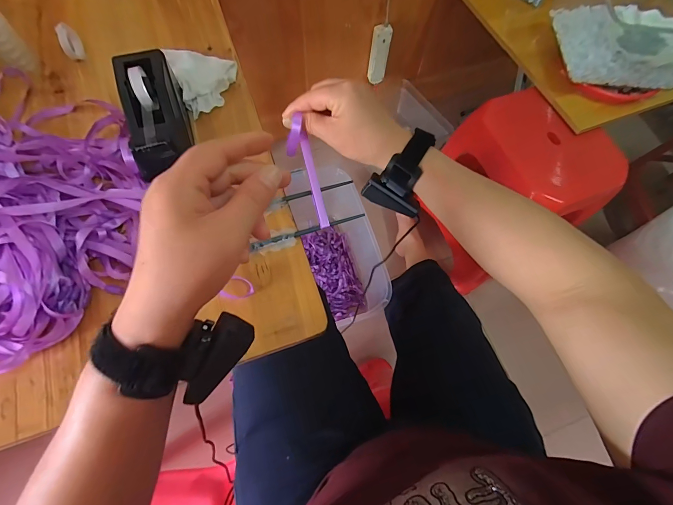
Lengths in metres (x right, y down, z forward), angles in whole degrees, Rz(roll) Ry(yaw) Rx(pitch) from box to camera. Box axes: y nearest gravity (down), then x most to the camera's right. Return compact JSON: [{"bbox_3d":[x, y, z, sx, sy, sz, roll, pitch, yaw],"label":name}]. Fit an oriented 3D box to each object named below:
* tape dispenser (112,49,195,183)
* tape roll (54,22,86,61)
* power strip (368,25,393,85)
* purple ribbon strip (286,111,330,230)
[{"bbox_3d":[-0.211,-0.160,0.385,0.056,0.078,0.147,-17,71,-9],"label":"tape dispenser"},{"bbox_3d":[-0.367,-0.291,0.448,0.014,0.042,0.044,-19,71,-10],"label":"tape roll"},{"bbox_3d":[0.145,-0.661,1.108,0.064,0.193,0.040,4,69,-1],"label":"power strip"},{"bbox_3d":[-0.032,-0.087,0.371,0.025,0.022,0.121,-18,95,-9],"label":"purple ribbon strip"}]

